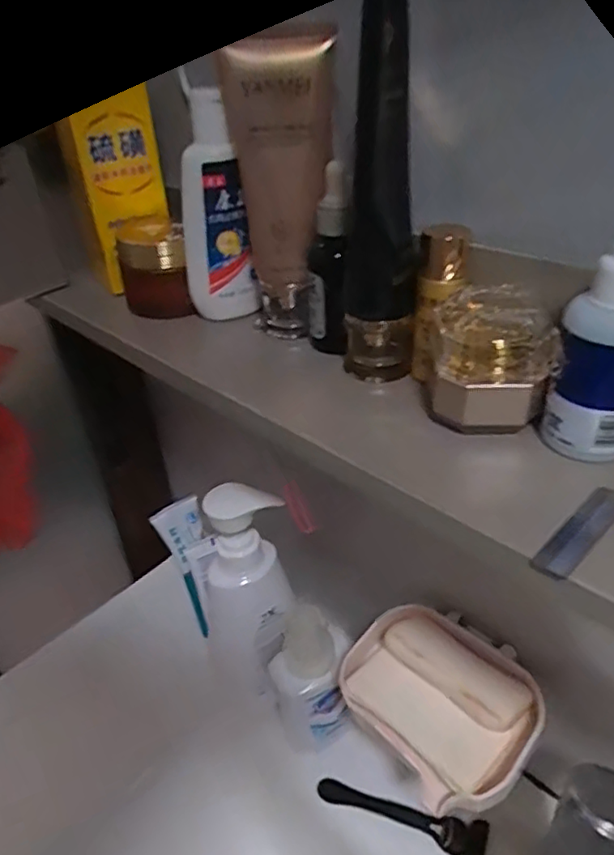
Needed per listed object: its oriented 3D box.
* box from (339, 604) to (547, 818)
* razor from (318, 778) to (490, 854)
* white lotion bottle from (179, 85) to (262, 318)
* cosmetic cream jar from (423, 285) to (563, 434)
[{"bbox_3d":[0.091,0.186,0.424,0.102,0.053,0.132,-26,40,-28],"label":"box"},{"bbox_3d":[0.075,0.313,0.494,0.136,0.017,0.038,10,37,20],"label":"razor"},{"bbox_3d":[-0.056,-0.131,0.373,0.040,0.121,0.046,-5,35,-2],"label":"white lotion bottle"},{"bbox_3d":[0.085,-0.030,0.282,0.052,0.054,0.044,9,37,19],"label":"cosmetic cream jar"}]

